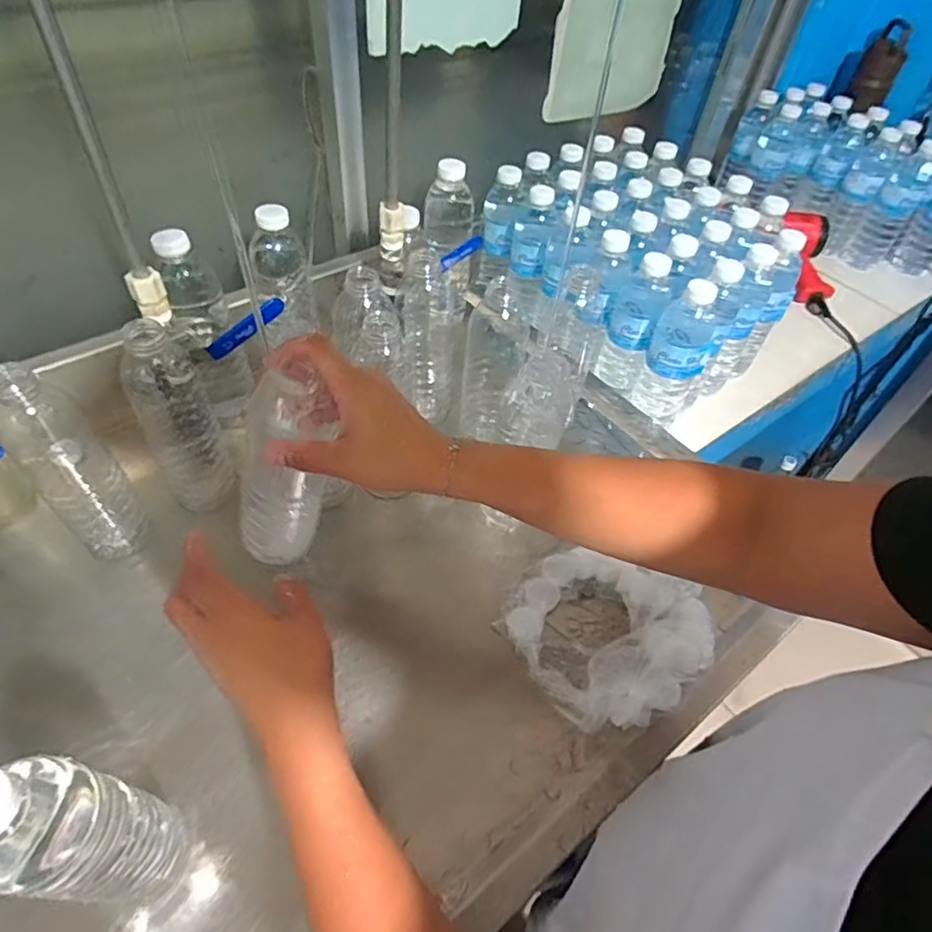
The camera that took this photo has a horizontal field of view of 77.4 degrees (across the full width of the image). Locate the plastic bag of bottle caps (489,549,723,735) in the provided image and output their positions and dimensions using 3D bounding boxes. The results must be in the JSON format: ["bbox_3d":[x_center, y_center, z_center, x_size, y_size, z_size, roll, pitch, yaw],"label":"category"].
[{"bbox_3d":[0.124,0.143,0.523,0.164,0.022,0.157,34,56,22],"label":"plastic bag of bottle caps"}]

